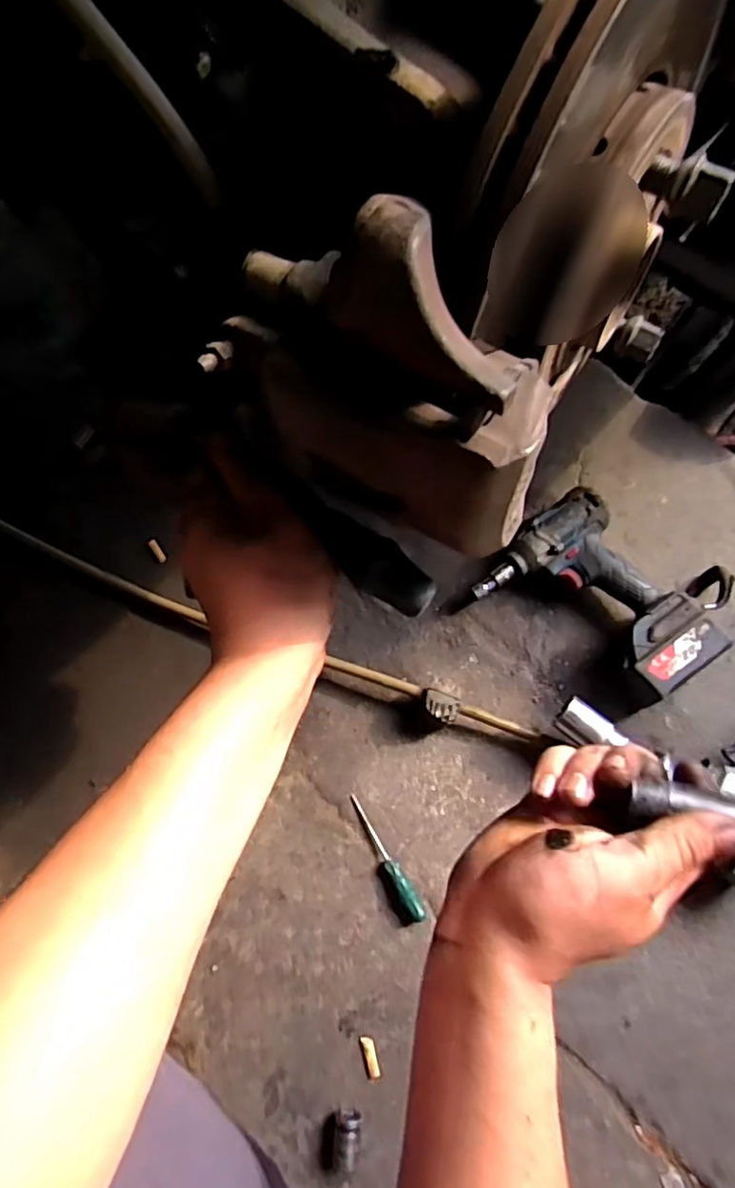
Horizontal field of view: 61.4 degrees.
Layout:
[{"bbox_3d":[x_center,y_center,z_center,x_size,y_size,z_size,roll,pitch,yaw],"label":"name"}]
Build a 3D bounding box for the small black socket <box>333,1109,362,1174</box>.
[{"bbox_3d":[-0.018,0.492,0.557,0.023,0.019,0.042,1,72,5],"label":"small black socket"}]

